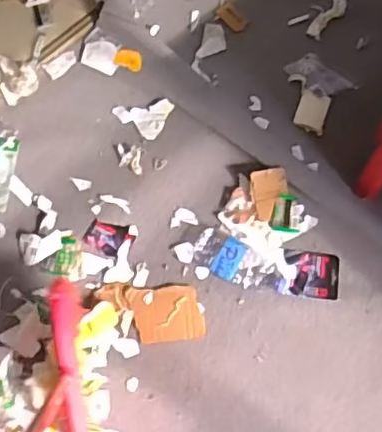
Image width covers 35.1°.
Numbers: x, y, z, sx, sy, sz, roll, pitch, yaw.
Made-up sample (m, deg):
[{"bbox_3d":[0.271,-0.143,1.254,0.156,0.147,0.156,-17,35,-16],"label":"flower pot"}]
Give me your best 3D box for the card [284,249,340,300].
[{"bbox_3d":[0.259,0.124,1.290,0.115,0.012,0.103,5,72,-1],"label":"card"}]

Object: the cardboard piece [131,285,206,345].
[{"bbox_3d":[-0.047,0.203,1.249,0.141,0.008,0.110,-6,72,-4],"label":"cardboard piece"}]

